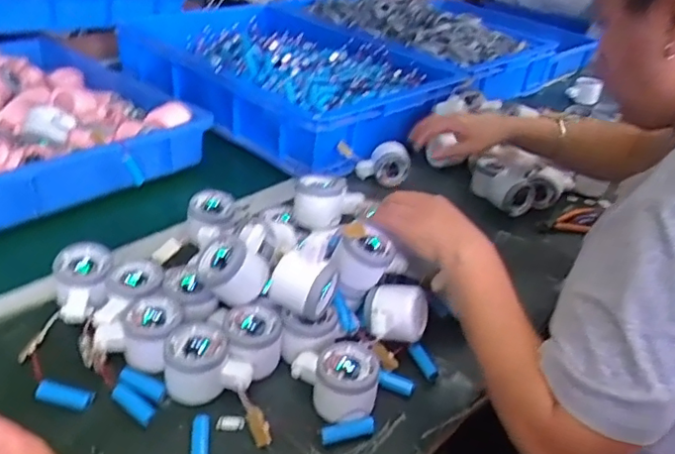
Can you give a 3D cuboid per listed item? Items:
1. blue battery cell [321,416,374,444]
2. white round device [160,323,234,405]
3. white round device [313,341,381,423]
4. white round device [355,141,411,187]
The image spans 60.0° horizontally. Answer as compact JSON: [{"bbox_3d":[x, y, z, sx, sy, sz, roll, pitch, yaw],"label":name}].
[{"bbox_3d":[0.010,0.186,0.535,0.051,0.016,0.014,-4,34,-18],"label":"blue battery cell"},{"bbox_3d":[-0.136,0.129,0.560,0.061,0.048,0.064,-6,35,-21],"label":"white round device"},{"bbox_3d":[0.007,0.149,0.555,0.057,0.056,0.062,5,33,-4],"label":"white round device"},{"bbox_3d":[0.079,-0.107,0.968,0.079,0.055,0.053,15,33,11],"label":"white round device"}]

